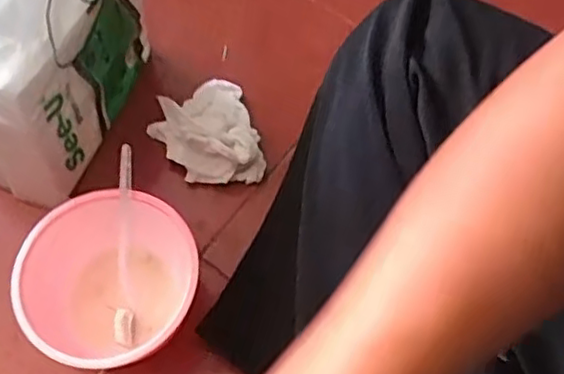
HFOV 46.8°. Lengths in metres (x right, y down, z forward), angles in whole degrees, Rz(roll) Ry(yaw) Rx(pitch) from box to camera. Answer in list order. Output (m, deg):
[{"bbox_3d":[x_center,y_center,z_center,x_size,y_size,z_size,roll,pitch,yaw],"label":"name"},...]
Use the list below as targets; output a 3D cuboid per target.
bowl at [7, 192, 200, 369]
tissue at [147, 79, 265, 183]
[{"bbox_3d":[-0.134,0.079,0.523,0.127,0.077,0.135,1,64,-2],"label":"bowl"},{"bbox_3d":[-0.072,-0.053,0.613,0.089,0.045,0.107,-17,66,-10],"label":"tissue"}]

